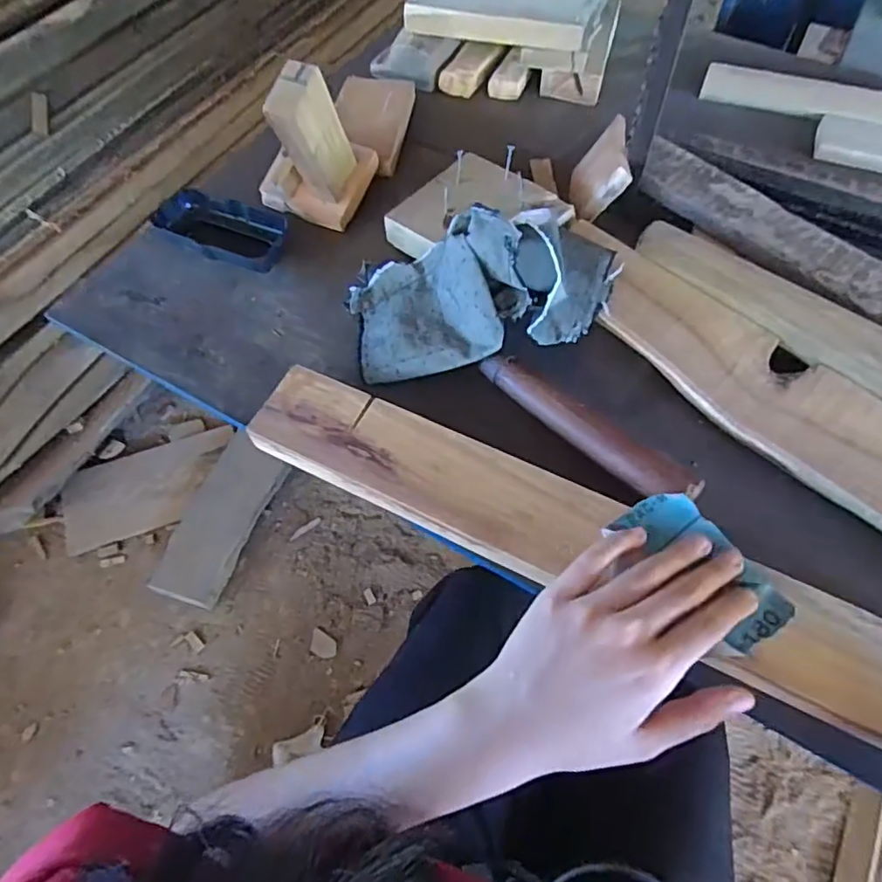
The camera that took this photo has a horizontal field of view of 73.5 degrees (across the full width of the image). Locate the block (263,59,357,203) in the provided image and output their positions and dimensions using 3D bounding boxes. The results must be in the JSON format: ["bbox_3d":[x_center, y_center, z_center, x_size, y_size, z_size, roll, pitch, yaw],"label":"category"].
[{"bbox_3d":[-0.092,-0.226,0.440,0.022,0.103,0.053,31,86,18],"label":"block"}]

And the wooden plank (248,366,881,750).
[{"bbox_3d":[0.088,0.060,0.336,0.437,0.013,0.065,24,63,13],"label":"wooden plank"}]

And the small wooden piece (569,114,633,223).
[{"bbox_3d":[0.131,-0.217,0.483,0.018,0.060,0.070,19,57,-28],"label":"small wooden piece"}]

